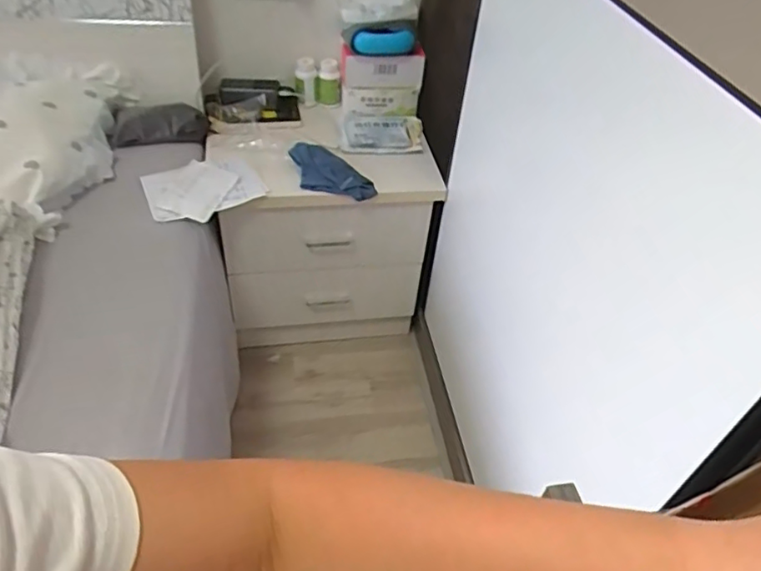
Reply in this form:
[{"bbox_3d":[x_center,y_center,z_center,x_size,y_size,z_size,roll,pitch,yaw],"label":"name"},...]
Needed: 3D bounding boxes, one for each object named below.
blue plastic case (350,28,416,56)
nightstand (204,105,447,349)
[{"bbox_3d":[0.010,-0.516,1.231,0.155,0.059,0.032,-16,48,-22],"label":"blue plastic case"},{"bbox_3d":[-0.138,-0.124,1.394,0.460,0.483,0.307,-6,46,-13],"label":"nightstand"}]

